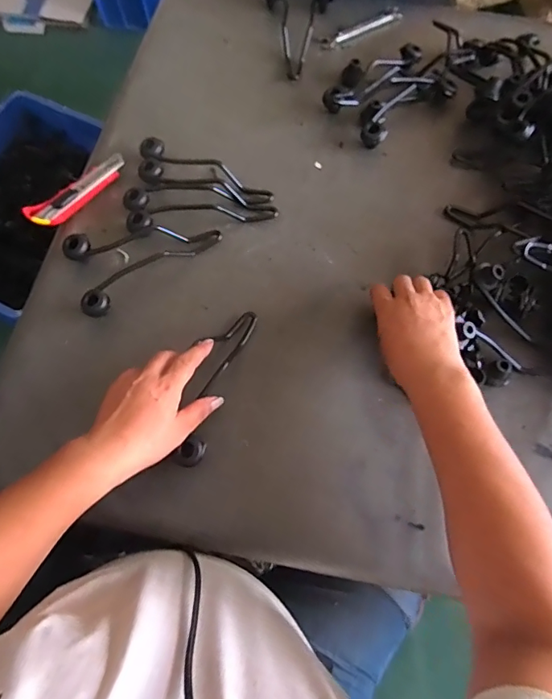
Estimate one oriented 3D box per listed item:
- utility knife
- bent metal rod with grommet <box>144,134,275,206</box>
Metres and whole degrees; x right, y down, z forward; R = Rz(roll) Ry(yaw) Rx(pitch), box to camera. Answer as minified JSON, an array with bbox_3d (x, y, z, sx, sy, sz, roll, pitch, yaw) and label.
[{"bbox_3d":[-0.277,-0.224,0.653,0.042,0.018,0.153,42,75,14],"label":"utility knife"},{"bbox_3d":[-0.098,-0.253,0.658,0.201,0.027,0.040,25,71,9],"label":"bent metal rod with grommet"}]

